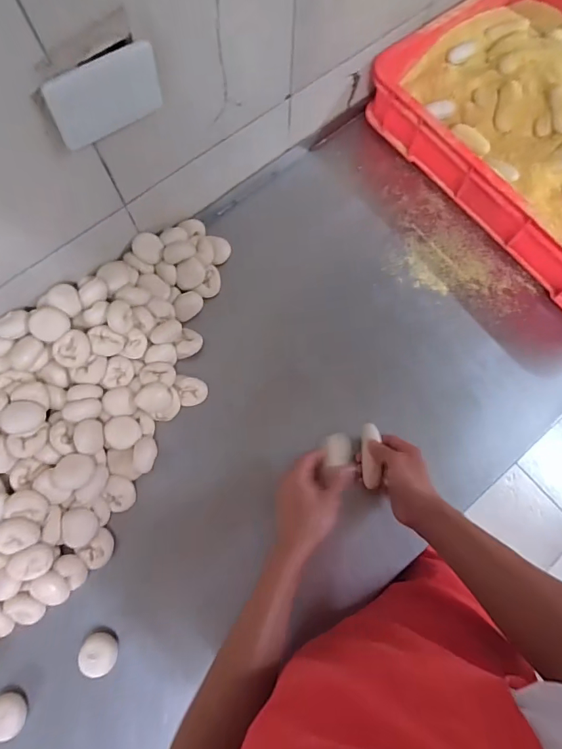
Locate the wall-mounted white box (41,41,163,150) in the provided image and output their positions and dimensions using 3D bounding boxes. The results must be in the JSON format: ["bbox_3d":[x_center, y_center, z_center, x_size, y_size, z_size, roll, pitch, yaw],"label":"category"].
[{"bbox_3d":[-0.180,-0.287,0.443,0.118,0.074,0.011,-38,78,-10],"label":"wall-mounted white box"}]

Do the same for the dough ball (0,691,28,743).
[{"bbox_3d":[-0.340,0.421,0.526,0.044,0.025,0.044,0,75,0],"label":"dough ball"}]

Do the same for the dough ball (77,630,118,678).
[{"bbox_3d":[-0.235,0.357,0.540,0.045,0.027,0.047,0,75,0],"label":"dough ball"}]

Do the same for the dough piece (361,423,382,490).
[{"bbox_3d":[0.123,0.110,0.588,0.024,0.024,0.090,3,66,0],"label":"dough piece"}]

